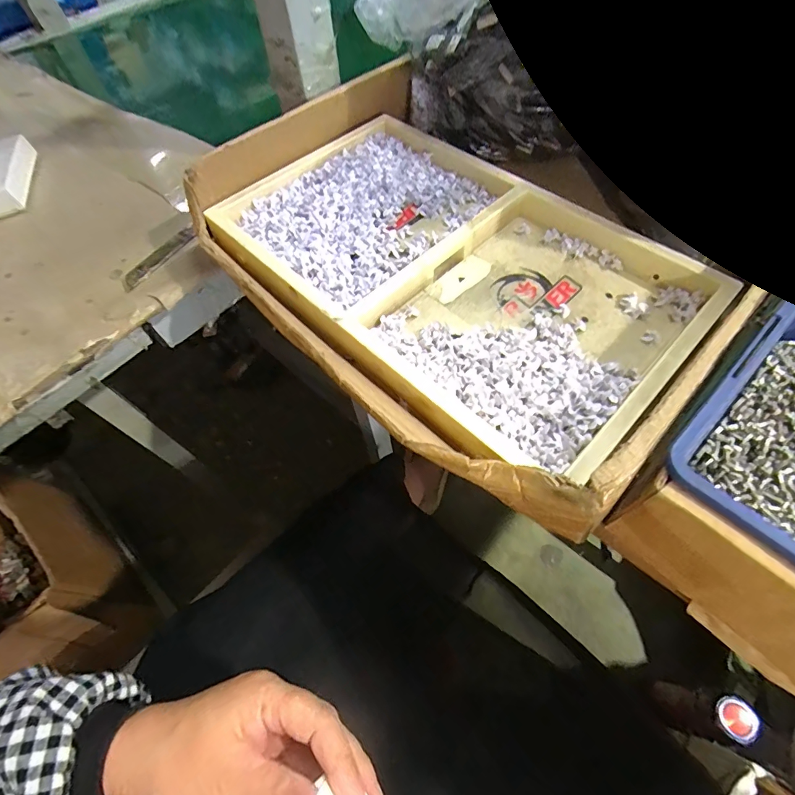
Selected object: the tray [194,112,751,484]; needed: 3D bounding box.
[{"bbox_3d":[0.036,-0.098,0.287,0.316,0.027,0.190,39,69,23],"label":"tray"}]

